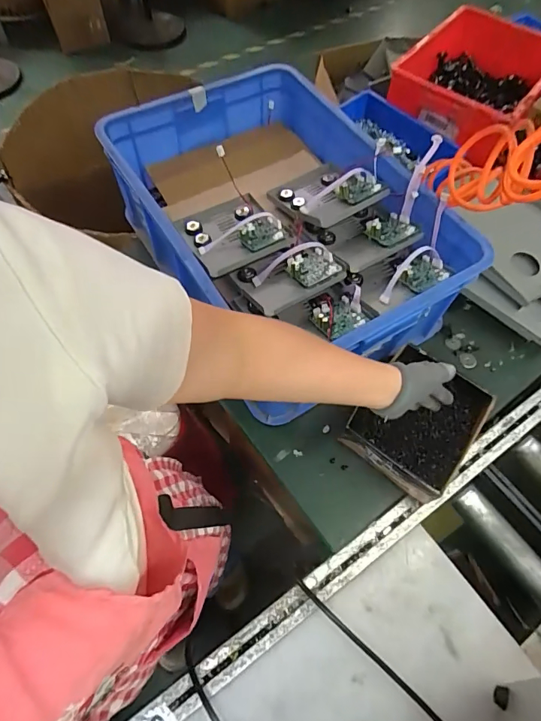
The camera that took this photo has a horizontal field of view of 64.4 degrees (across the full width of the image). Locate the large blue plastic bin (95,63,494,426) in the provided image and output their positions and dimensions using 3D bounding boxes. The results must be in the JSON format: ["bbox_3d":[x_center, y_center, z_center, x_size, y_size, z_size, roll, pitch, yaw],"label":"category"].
[{"bbox_3d":[0.031,-0.247,0.774,0.454,0.184,0.586,-25,65,-15],"label":"large blue plastic bin"}]

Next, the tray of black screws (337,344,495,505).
[{"bbox_3d":[0.233,0.093,0.681,0.169,0.052,0.205,34,67,16],"label":"tray of black screws"}]

